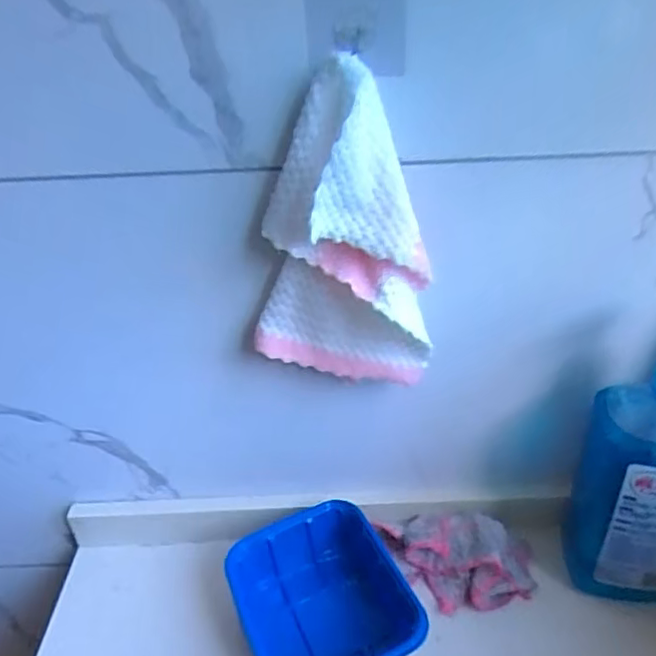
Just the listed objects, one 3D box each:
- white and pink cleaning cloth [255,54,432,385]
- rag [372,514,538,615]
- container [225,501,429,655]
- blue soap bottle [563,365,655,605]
[{"bbox_3d":[0.009,-0.050,0.395,0.110,0.211,0.048,-7,36,-6],"label":"white and pink cleaning cloth"},{"bbox_3d":[0.111,0.198,0.529,0.131,0.043,0.075,4,36,10],"label":"rag"},{"bbox_3d":[-0.005,0.227,0.490,0.120,0.077,0.141,-16,38,-18],"label":"container"},{"bbox_3d":[0.246,0.101,0.456,0.094,0.247,0.065,6,37,12],"label":"blue soap bottle"}]

